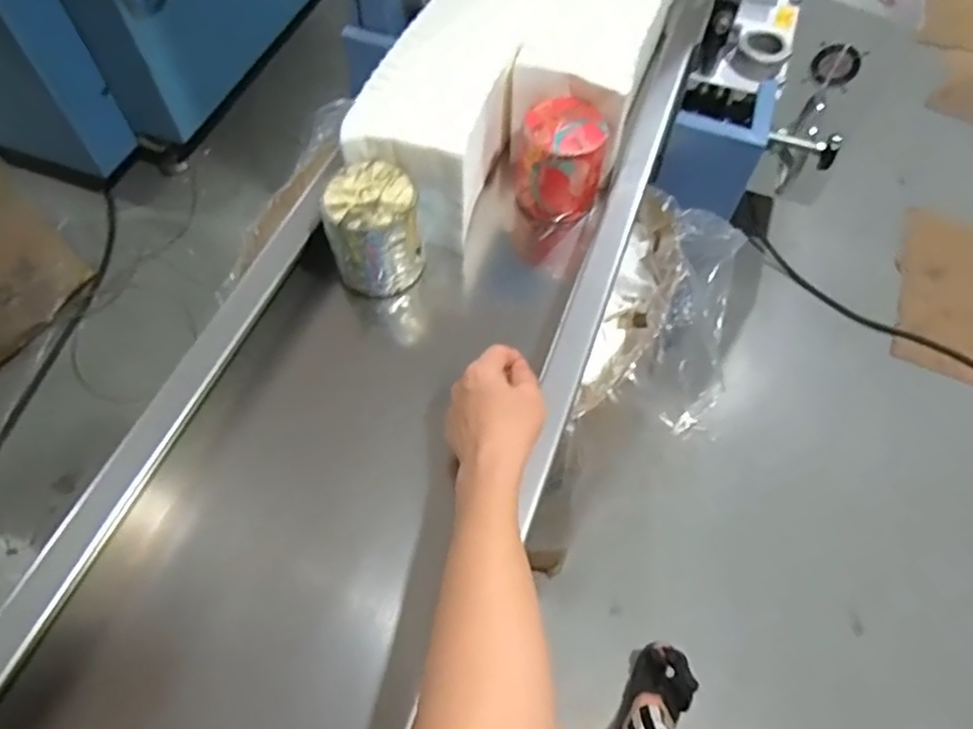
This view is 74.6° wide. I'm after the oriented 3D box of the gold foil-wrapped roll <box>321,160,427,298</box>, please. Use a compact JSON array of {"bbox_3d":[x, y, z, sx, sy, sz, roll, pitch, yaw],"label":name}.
[{"bbox_3d":[-0.103,-0.123,0.593,0.081,0.092,0.083,0,60,-1],"label":"gold foil-wrapped roll"}]

